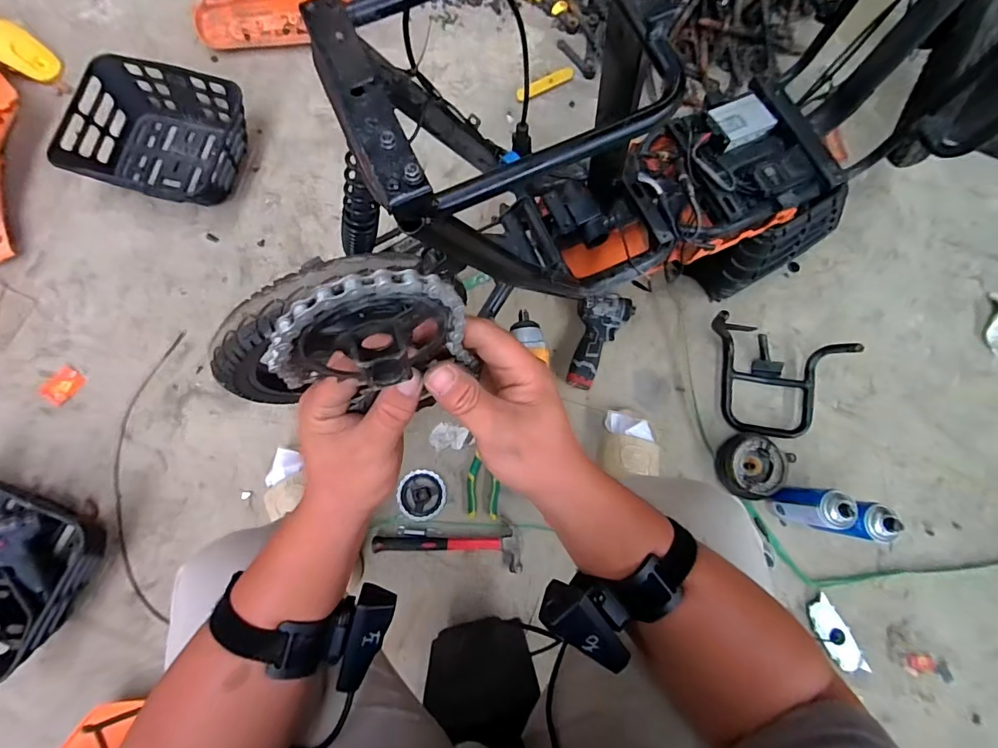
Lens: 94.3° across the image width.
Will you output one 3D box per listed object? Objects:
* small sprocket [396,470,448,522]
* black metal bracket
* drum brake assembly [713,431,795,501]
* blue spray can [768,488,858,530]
[{"bbox_3d":[-0.148,0.233,0.888,0.092,0.006,0.095,0,79,-2],"label":"small sprocket"},{"bbox_3d":[0.526,0.012,0.899,0.280,0.132,0.193,11,79,0],"label":"black metal bracket"},{"bbox_3d":[0.499,0.184,0.917,0.123,0.054,0.121,0,79,-2],"label":"drum brake assembly"},{"bbox_3d":[0.568,0.241,0.845,0.061,0.161,0.068,11,79,0],"label":"blue spray can"}]

